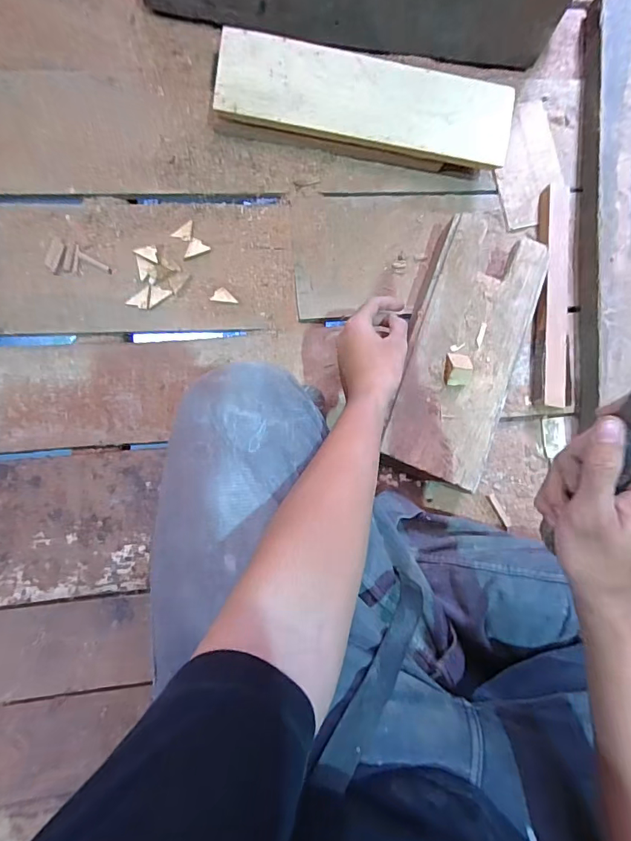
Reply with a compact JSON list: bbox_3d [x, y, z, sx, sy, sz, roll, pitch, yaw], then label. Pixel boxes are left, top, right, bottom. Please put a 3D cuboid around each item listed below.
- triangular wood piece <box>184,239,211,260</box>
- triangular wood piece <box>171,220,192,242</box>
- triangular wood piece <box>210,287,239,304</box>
[{"bbox_3d":[-0.163,-0.233,0.593,0.036,0.006,0.022,-26,87,-8],"label":"triangular wood piece"},{"bbox_3d":[-0.177,-0.257,0.600,0.022,0.004,0.034,45,81,0],"label":"triangular wood piece"},{"bbox_3d":[-0.124,-0.170,0.595,0.035,0.005,0.020,-1,84,-6],"label":"triangular wood piece"}]

